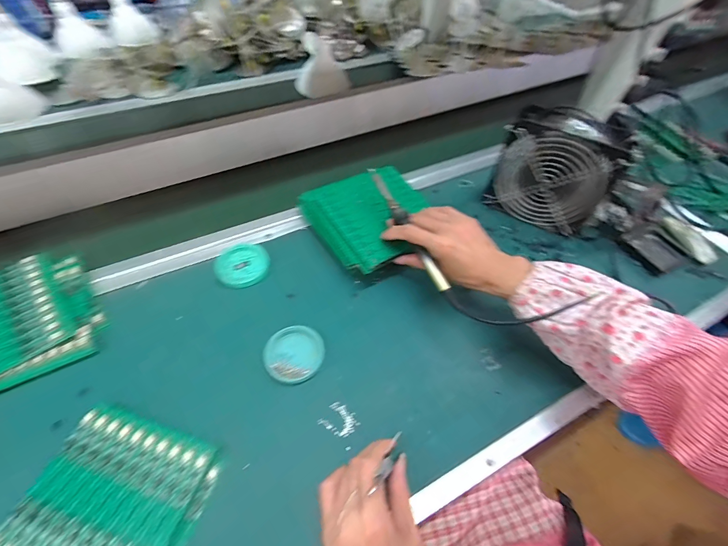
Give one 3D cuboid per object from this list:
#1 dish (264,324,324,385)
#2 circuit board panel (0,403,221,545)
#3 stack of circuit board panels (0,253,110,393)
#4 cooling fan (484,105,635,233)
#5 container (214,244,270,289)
[{"bbox_3d":[-0.079,0.092,0.377,0.066,0.014,0.060,1,55,-2],"label":"dish"},{"bbox_3d":[-0.221,0.205,0.288,0.144,0.013,0.133,17,55,7],"label":"circuit board panel"},{"bbox_3d":[-0.398,0.057,0.372,0.154,0.029,0.153,-30,61,-21],"label":"stack of circuit board panels"},{"bbox_3d":[0.269,-0.141,0.469,0.151,0.155,0.054,30,59,18],"label":"cooling fan"},{"bbox_3d":[-0.167,-0.012,0.449,0.069,0.016,0.064,1,55,-2],"label":"container"}]

